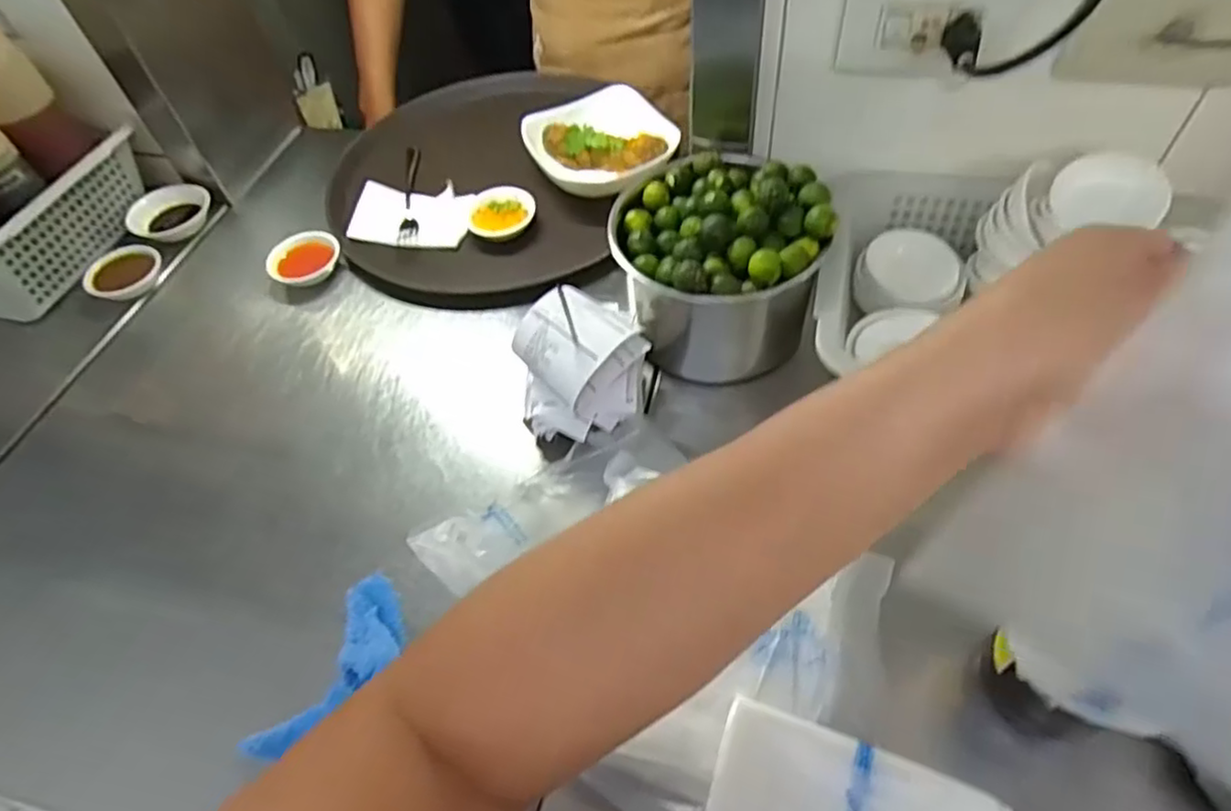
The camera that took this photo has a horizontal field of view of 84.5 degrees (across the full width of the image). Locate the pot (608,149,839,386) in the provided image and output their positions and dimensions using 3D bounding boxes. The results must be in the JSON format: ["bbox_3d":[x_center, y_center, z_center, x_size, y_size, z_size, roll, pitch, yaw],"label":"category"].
[{"bbox_3d":[0.084,-0.120,0.579,0.160,0.134,0.144,-10,53,-2],"label":"pot"}]

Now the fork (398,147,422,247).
[{"bbox_3d":[-0.236,-0.249,0.784,0.023,0.008,0.184,-7,53,0],"label":"fork"}]

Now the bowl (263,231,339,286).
[{"bbox_3d":[-0.331,-0.155,0.723,0.073,0.024,0.060,-40,60,-22],"label":"bowl"}]

